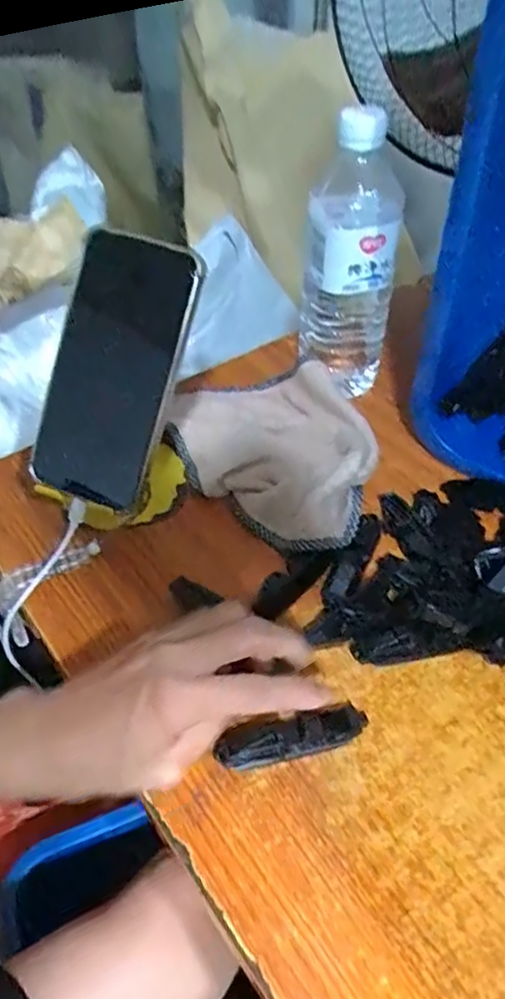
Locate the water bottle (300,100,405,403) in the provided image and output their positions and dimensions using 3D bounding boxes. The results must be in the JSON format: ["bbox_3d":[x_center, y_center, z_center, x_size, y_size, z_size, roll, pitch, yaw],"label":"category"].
[{"bbox_3d":[0.074,-0.178,0.502,0.069,0.208,0.066,6,47,6],"label":"water bottle"}]

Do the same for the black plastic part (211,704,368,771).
[{"bbox_3d":[0.023,0.124,0.346,0.083,0.017,0.022,-8,46,-19],"label":"black plastic part"}]

